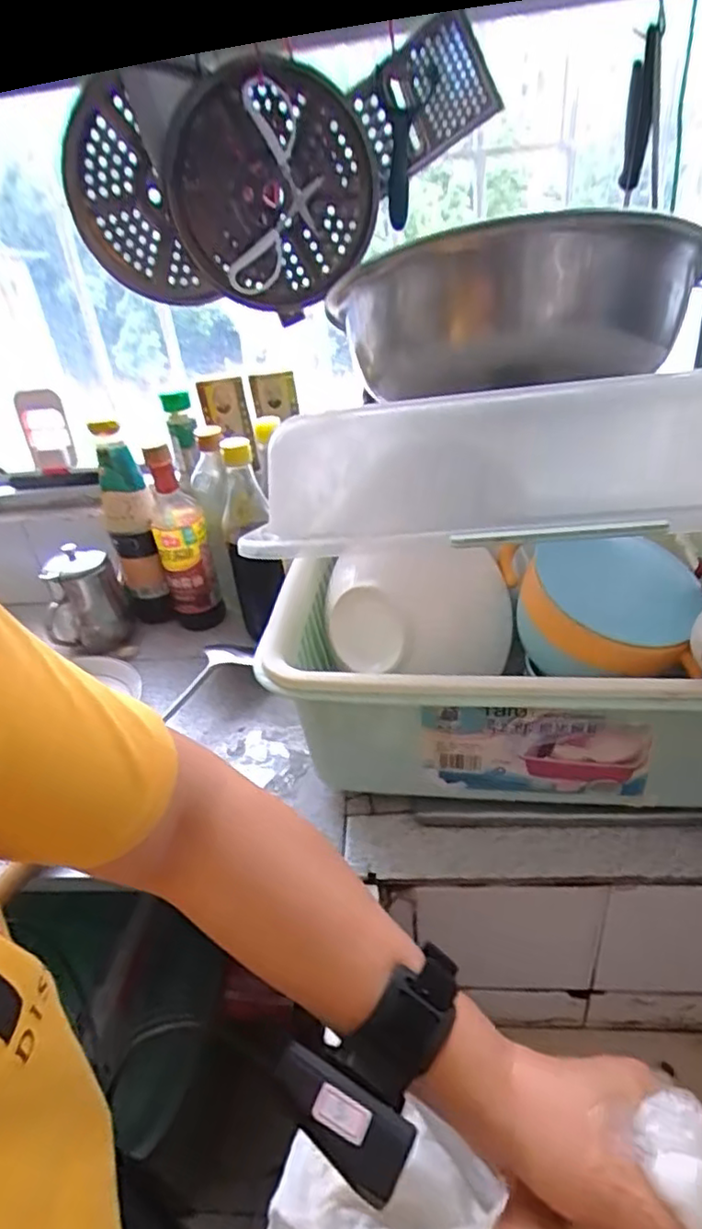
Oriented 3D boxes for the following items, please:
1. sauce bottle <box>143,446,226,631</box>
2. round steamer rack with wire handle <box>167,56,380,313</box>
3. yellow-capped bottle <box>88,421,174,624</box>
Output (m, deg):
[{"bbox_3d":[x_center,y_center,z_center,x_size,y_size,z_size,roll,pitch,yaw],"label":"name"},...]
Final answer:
[{"bbox_3d":[-0.206,-0.085,0.784,0.064,0.239,0.056,-15,34,-12],"label":"sauce bottle"},{"bbox_3d":[-0.078,-0.421,0.642,0.201,0.196,0.030,5,31,-5],"label":"round steamer rack with wire handle"},{"bbox_3d":[-0.271,-0.108,0.791,0.058,0.250,0.071,-15,34,-12],"label":"yellow-capped bottle"}]

